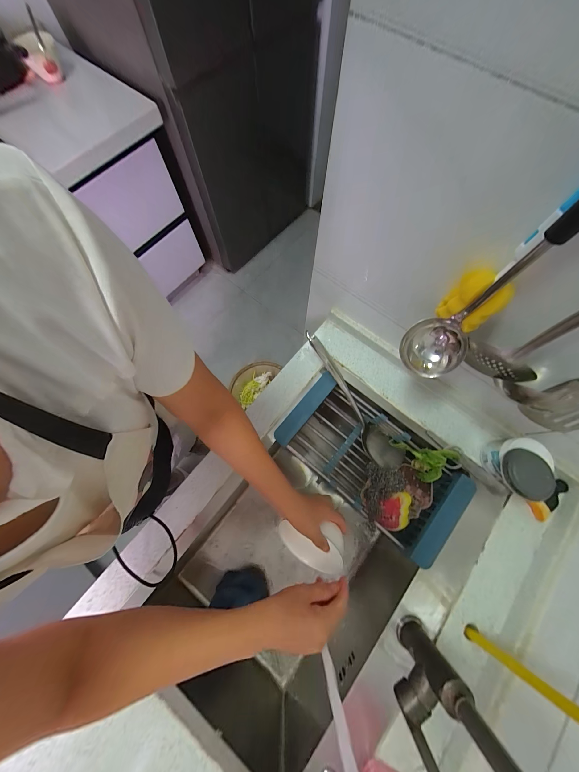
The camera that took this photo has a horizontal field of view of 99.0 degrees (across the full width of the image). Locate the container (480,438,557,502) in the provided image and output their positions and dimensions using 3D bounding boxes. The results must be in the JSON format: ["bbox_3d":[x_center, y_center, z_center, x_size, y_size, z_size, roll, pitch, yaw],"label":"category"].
[{"bbox_3d":[0.414,0.148,0.452,0.085,0.099,0.101,3,74,1],"label":"container"}]

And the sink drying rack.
[{"bbox_3d":[0.166,0.160,0.539,0.381,0.085,0.196,39,77,10],"label":"sink drying rack"}]

